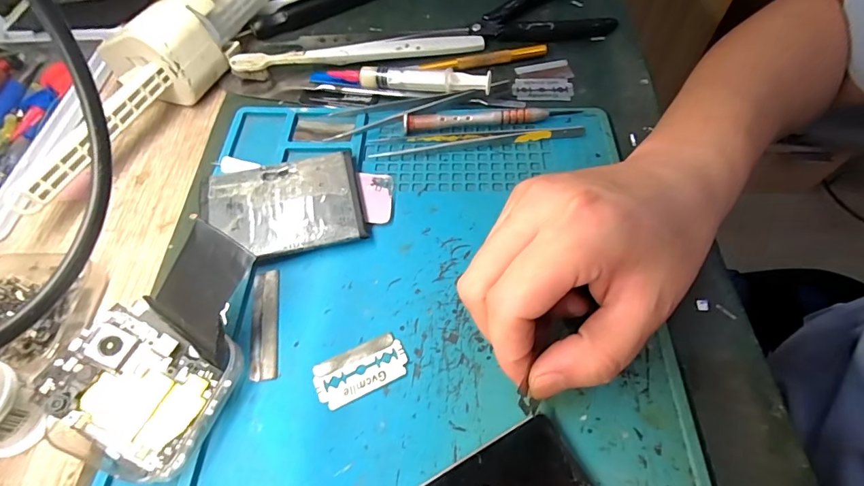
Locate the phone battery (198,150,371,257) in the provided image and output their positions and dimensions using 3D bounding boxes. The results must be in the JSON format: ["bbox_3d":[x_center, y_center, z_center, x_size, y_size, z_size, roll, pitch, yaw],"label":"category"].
[{"bbox_3d":[-0.084,-0.019,0.243,0.086,0.012,0.061,-13,59,-6],"label":"phone battery"}]

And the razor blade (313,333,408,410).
[{"bbox_3d":[-0.033,0.058,0.197,0.042,0.004,0.023,-23,60,-12],"label":"razor blade"}]

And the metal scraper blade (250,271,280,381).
[{"bbox_3d":[-0.083,0.039,0.211,0.013,0.004,0.056,-10,58,-4],"label":"metal scraper blade"}]

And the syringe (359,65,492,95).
[{"bbox_3d":[-0.005,-0.111,0.290,0.089,0.016,0.013,12,59,9],"label":"syringe"}]

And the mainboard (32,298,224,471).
[{"bbox_3d":[-0.125,0.058,0.180,0.061,0.006,0.049,33,63,2],"label":"mainboard"}]

